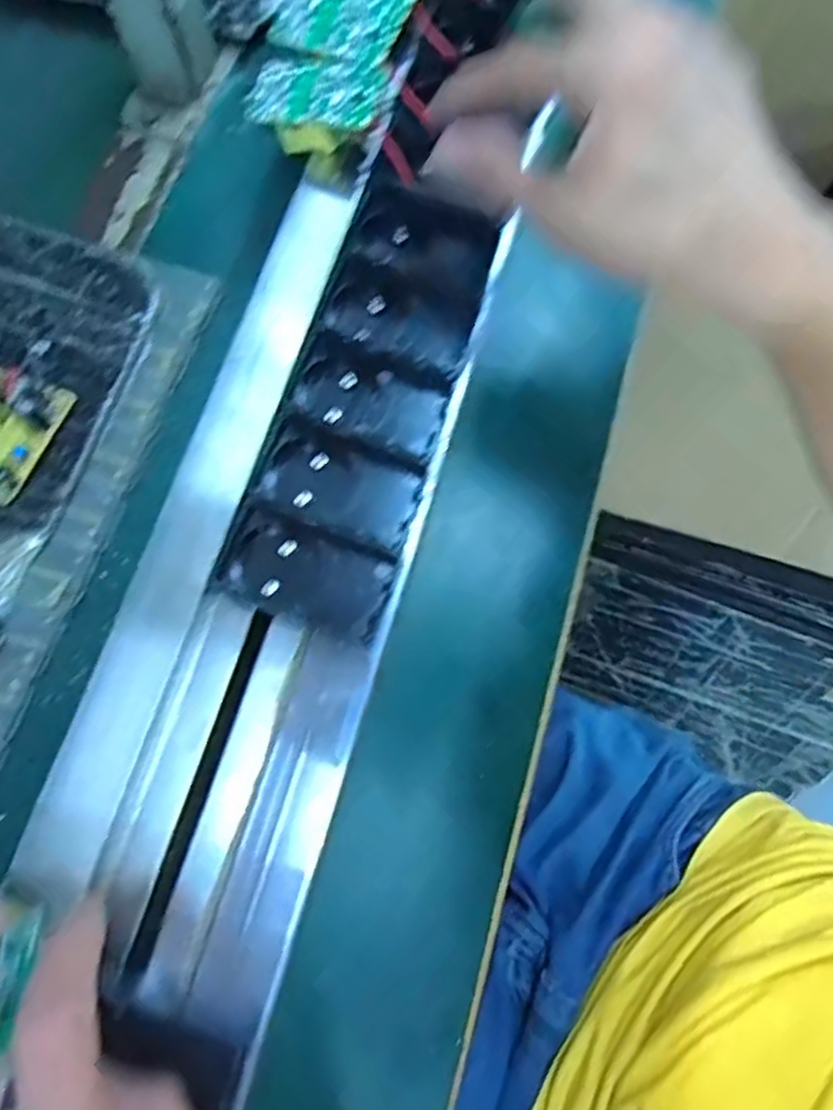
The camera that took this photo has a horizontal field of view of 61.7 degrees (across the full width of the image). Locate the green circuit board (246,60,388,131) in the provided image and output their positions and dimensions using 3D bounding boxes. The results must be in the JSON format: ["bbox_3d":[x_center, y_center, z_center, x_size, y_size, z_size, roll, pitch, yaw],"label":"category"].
[{"bbox_3d":[-0.048,-0.225,0.338,0.067,0.004,0.042,12,74,13],"label":"green circuit board"}]

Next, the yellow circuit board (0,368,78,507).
[{"bbox_3d":[-0.206,-0.063,0.346,0.039,0.024,0.067,21,75,4],"label":"yellow circuit board"}]

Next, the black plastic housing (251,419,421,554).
[{"bbox_3d":[-0.035,-0.029,0.321,0.068,0.026,0.037,21,75,-13],"label":"black plastic housing"}]

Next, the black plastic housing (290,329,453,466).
[{"bbox_3d":[-0.021,-0.070,0.316,0.068,0.018,0.044,20,75,4],"label":"black plastic housing"}]

